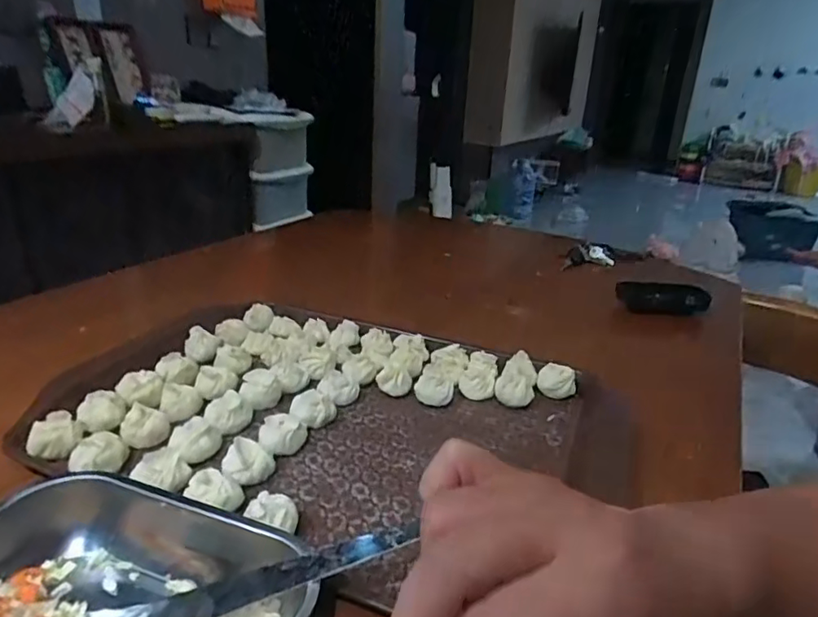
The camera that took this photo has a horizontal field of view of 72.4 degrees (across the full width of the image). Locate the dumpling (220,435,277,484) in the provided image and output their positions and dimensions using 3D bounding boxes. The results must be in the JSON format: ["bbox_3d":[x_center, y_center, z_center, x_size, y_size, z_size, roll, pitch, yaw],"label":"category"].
[{"bbox_3d":[-0.107,0.101,0.371,0.032,0.019,0.027,-7,25,-15],"label":"dumpling"}]

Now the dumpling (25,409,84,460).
[{"bbox_3d":[-0.247,0.088,0.388,0.033,0.020,0.028,-20,31,-37],"label":"dumpling"}]

